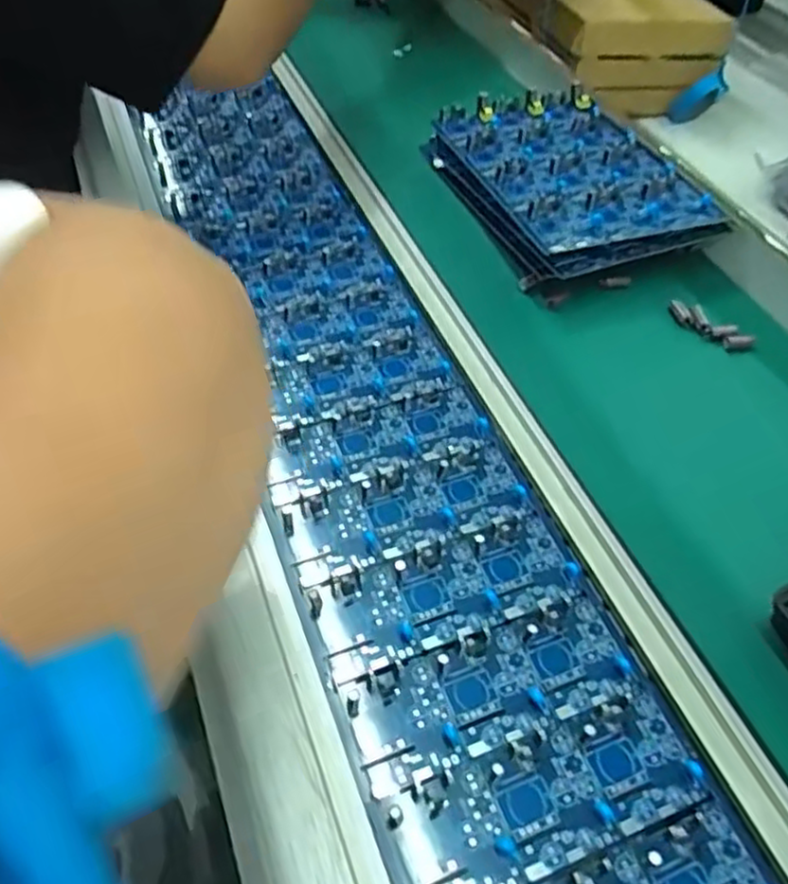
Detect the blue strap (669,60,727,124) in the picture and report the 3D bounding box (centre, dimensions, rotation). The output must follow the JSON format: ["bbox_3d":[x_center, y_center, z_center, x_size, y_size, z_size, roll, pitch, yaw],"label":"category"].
[{"bbox_3d":[0.364,-0.414,0.837,0.056,0.065,0.019,-8,52,-10],"label":"blue strap"}]

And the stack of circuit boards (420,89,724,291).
[{"bbox_3d":[0.124,-0.192,0.522,0.135,0.048,0.202,-16,54,-15],"label":"stack of circuit boards"}]

